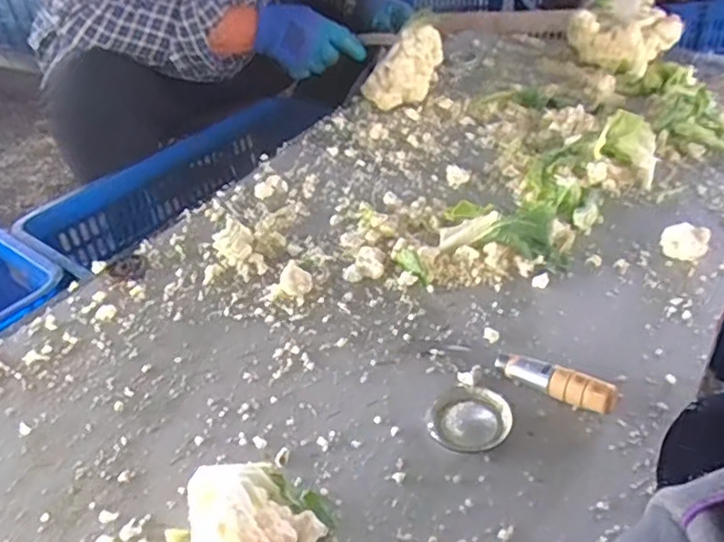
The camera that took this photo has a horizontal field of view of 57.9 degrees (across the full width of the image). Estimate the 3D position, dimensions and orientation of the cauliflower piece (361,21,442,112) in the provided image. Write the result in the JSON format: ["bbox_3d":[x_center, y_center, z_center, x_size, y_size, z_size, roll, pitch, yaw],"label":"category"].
[{"bbox_3d":[0.068,-0.309,0.983,0.091,0.130,0.065,-2,38,-25],"label":"cauliflower piece"}]

